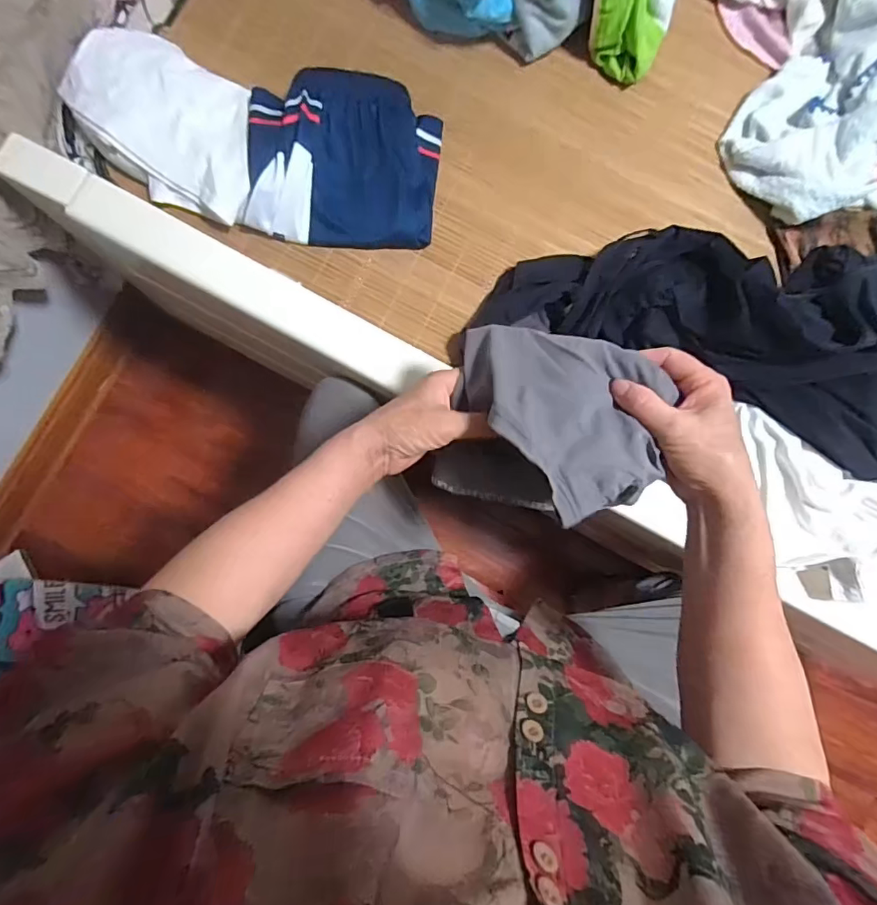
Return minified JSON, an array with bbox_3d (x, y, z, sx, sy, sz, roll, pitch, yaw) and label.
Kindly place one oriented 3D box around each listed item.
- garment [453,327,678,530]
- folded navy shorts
[{"bbox_3d":[0.098,-0.042,0.395,0.124,0.088,0.170,-34,89,-6],"label":"garment"},{"bbox_3d":[-0.113,-0.362,0.629,0.222,0.056,0.198,4,86,-4],"label":"folded navy shorts"}]

